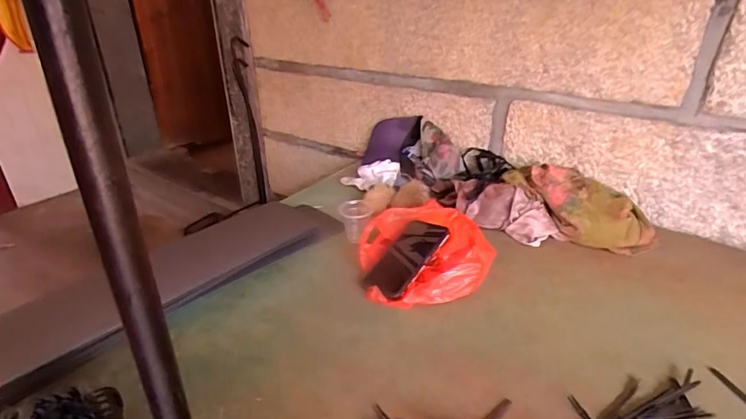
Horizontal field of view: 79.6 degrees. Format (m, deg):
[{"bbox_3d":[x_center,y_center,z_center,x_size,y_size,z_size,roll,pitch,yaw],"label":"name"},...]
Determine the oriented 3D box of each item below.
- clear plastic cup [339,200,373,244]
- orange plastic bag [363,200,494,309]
[{"bbox_3d":[-0.033,0.020,0.846,0.057,0.059,0.060,0,27,1],"label":"clear plastic cup"},{"bbox_3d":[0.076,0.068,0.750,0.198,0.070,0.206,-7,28,-12],"label":"orange plastic bag"}]

